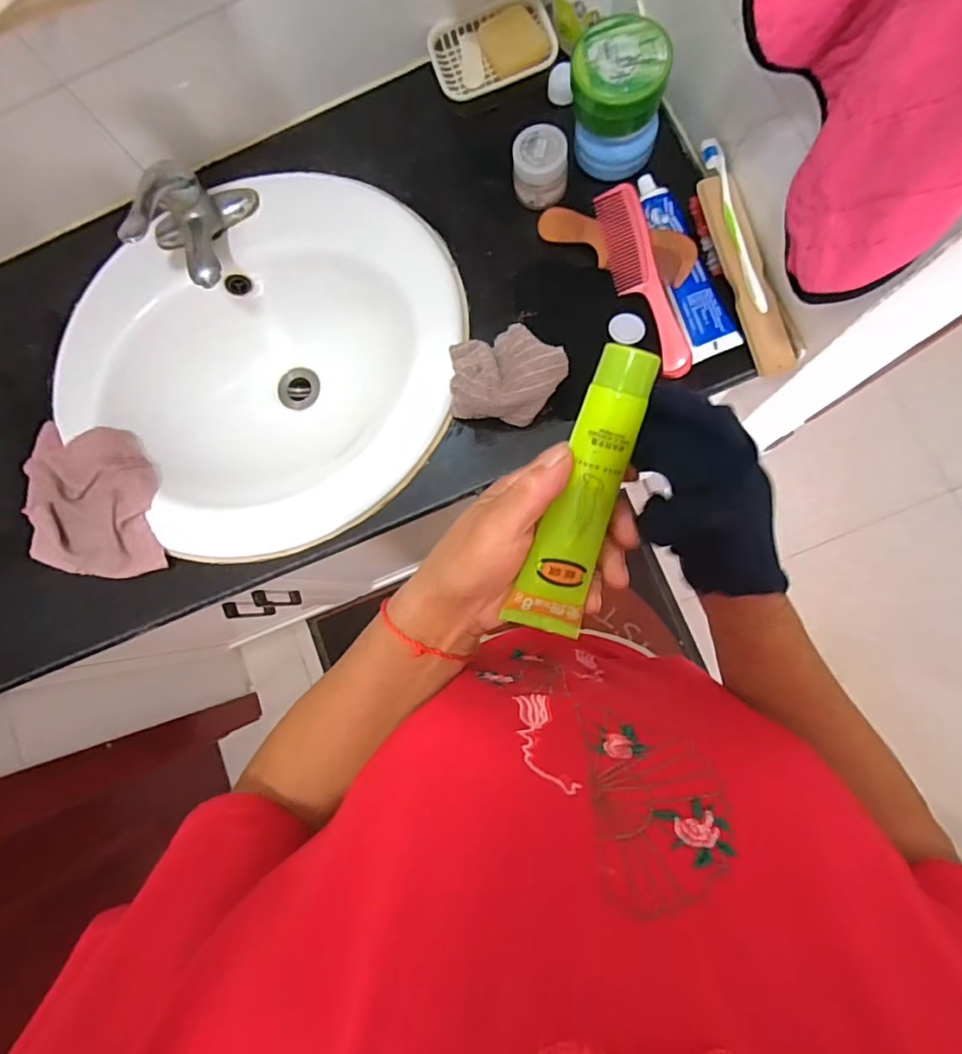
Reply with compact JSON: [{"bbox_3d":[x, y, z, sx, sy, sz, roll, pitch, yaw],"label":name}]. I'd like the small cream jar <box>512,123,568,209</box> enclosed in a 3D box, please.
[{"bbox_3d":[0.065,-0.390,0.592,0.056,0.046,0.060,-1,83,7],"label":"small cream jar"}]

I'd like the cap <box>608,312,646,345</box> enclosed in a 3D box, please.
[{"bbox_3d":[0.154,-0.209,0.575,0.037,0.012,0.034,-1,83,7],"label":"cap"}]

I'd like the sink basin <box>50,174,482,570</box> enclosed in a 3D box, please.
[{"bbox_3d":[-0.246,-0.184,0.710,0.489,0.185,0.420,-21,81,4],"label":"sink basin"}]

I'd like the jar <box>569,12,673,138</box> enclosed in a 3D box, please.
[{"bbox_3d":[0.135,-0.447,0.540,0.090,0.056,0.095,-1,83,7],"label":"jar"}]

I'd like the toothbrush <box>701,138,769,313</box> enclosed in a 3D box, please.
[{"bbox_3d":[0.262,-0.307,0.557,0.019,0.025,0.181,-19,85,5],"label":"toothbrush"}]

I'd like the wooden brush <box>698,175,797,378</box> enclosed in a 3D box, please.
[{"bbox_3d":[0.270,-0.256,0.553,0.045,0.021,0.205,-22,81,4],"label":"wooden brush"}]

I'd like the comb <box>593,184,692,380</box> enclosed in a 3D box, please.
[{"bbox_3d":[0.169,-0.258,0.575,0.047,0.008,0.210,-19,88,28],"label":"comb"}]

